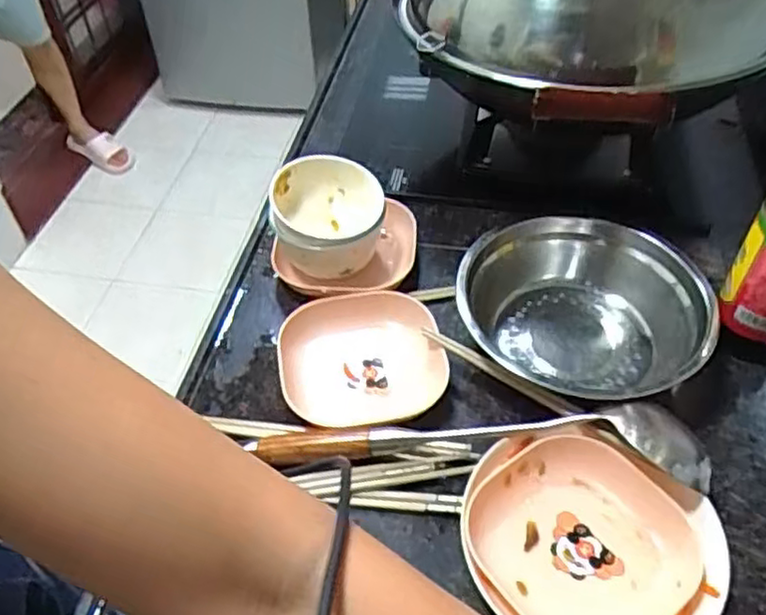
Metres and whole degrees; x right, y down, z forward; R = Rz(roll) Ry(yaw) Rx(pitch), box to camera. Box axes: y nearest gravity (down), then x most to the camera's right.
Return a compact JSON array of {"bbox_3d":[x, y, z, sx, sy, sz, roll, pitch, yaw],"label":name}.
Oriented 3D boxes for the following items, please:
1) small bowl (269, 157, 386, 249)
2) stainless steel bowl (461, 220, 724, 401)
[{"bbox_3d":[-0.053,-0.090,0.668,0.105,0.063,0.104,0,50,0],"label":"small bowl"},{"bbox_3d":[0.173,0.002,0.596,0.201,0.073,0.196,0,50,0],"label":"stainless steel bowl"}]

